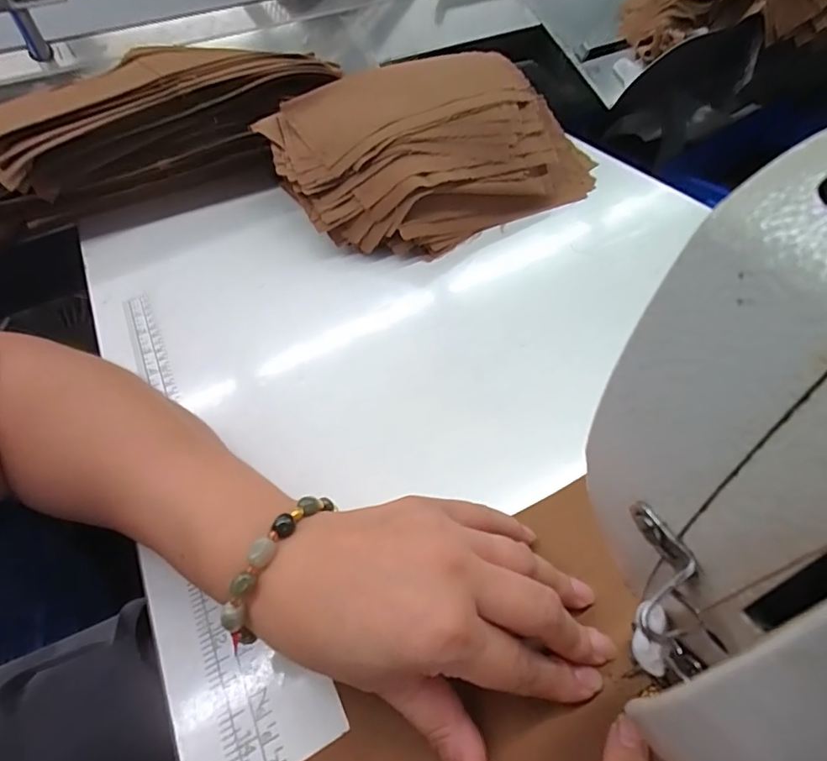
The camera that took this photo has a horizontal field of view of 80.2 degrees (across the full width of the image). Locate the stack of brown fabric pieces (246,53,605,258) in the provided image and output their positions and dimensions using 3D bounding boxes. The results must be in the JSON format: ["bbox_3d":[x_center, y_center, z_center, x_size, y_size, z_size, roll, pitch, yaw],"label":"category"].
[{"bbox_3d":[0.017,-0.223,0.468,0.295,0.098,0.178,-19,51,-11],"label":"stack of brown fabric pieces"}]

